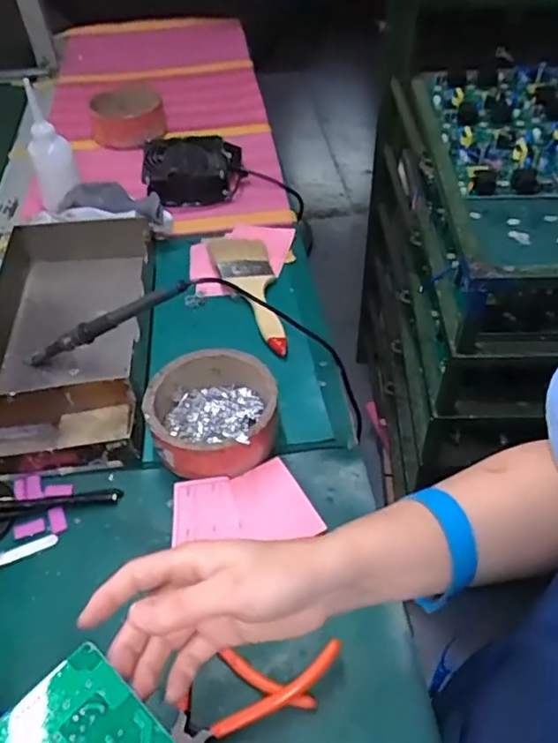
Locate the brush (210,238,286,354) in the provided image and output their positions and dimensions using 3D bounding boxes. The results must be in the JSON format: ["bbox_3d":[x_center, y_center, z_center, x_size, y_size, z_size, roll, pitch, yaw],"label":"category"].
[{"bbox_3d":[-0.033,-0.097,0.709,0.069,0.026,0.195,-11,49,-7],"label":"brush"}]

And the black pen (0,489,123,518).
[{"bbox_3d":[-0.223,0.119,0.531,0.158,0.016,0.016,-7,49,-4],"label":"black pen"}]

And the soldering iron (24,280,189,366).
[{"bbox_3d":[-0.179,-0.047,0.609,0.207,0.022,0.018,-23,45,19],"label":"soldering iron"}]

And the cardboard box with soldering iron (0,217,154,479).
[{"bbox_3d":[-0.229,-0.043,0.643,0.173,0.065,0.328,-5,48,-2],"label":"cardboard box with soldering iron"}]

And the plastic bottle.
[{"bbox_3d":[-0.315,-0.299,0.815,0.058,0.150,0.053,-17,50,-12],"label":"plastic bottle"}]

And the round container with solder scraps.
[{"bbox_3d":[-0.062,0.041,0.567,0.117,0.052,0.116,-1,48,1],"label":"round container with solder scraps"}]

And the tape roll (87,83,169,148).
[{"bbox_3d":[-0.251,-0.434,1.005,0.118,0.063,0.130,-2,48,1],"label":"tape roll"}]

